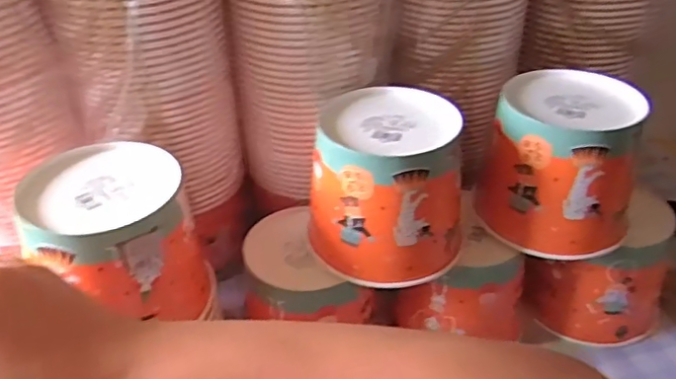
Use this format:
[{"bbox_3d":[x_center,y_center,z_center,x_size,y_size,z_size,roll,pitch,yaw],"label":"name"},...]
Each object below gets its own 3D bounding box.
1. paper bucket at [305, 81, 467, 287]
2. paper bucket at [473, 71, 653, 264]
[{"bbox_3d":[0.046,-0.007,0.562,0.136,0.129,0.145,0,37,2],"label":"paper bucket"},{"bbox_3d":[0.220,-0.023,0.582,0.145,0.133,0.129,13,39,18],"label":"paper bucket"}]

